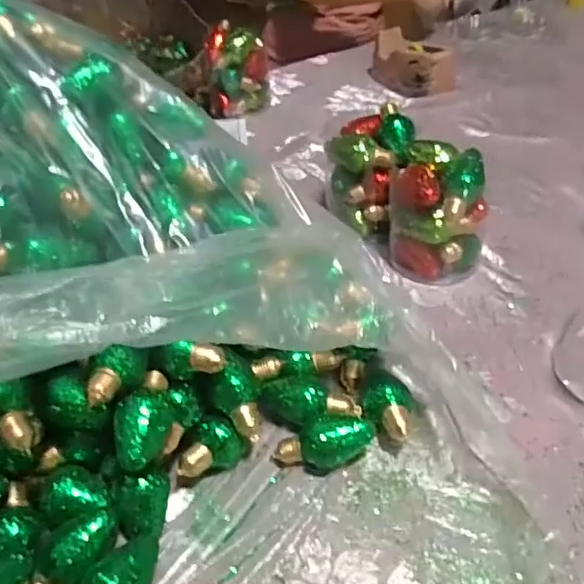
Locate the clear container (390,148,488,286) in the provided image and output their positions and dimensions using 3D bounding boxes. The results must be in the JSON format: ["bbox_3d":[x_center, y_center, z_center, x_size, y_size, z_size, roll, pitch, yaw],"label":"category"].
[{"bbox_3d":[0.194,-0.106,0.771,0.124,0.153,0.115,7,43,14],"label":"clear container"}]

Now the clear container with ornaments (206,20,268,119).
[{"bbox_3d":[-0.114,-0.444,1.176,0.121,0.157,0.111,-9,43,-6],"label":"clear container with ornaments"}]

